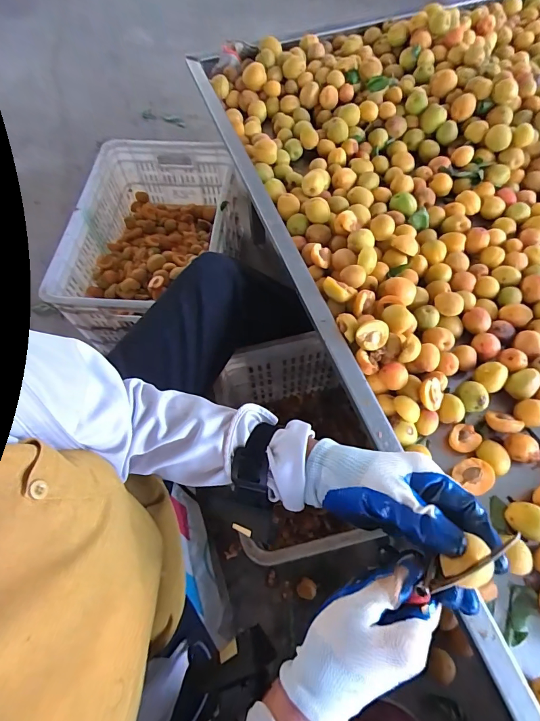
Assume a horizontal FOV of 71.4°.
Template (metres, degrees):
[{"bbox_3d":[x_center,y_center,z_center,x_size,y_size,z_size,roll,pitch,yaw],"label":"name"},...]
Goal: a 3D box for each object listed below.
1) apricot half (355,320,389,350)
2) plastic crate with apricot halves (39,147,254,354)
[{"bbox_3d":[0.133,-0.033,0.489,0.041,0.014,0.036,-19,104,-3],"label":"apricot half"},{"bbox_3d":[-0.283,-0.307,0.965,0.358,0.191,0.518,4,63,4],"label":"plastic crate with apricot halves"}]

